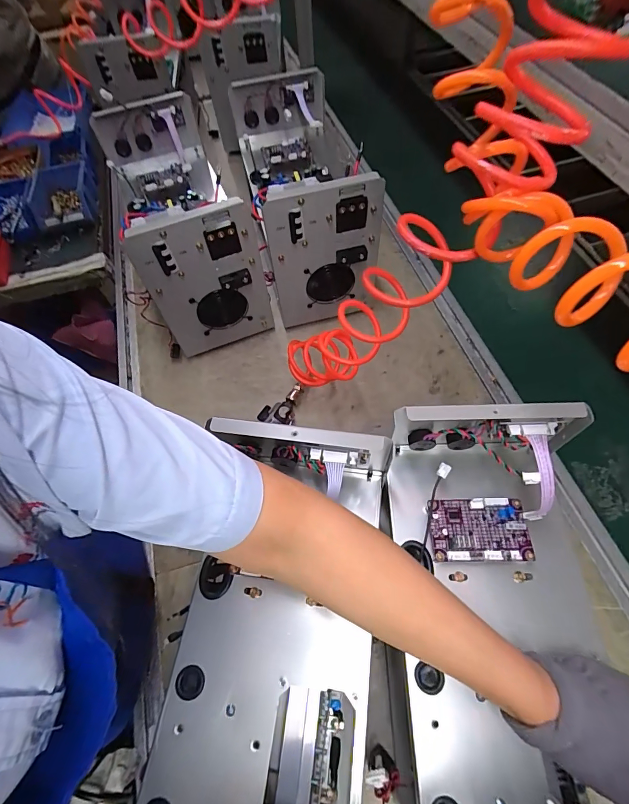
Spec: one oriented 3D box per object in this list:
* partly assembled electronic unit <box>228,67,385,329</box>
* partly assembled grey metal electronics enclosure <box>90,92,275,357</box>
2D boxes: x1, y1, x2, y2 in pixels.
[{"bbox_3d":[-0.024,-0.385,0.719,0.171,0.245,0.386,-13,60,-3],"label":"partly assembled electronic unit"},{"bbox_3d":[-0.238,-0.321,0.720,0.181,0.275,0.392,-21,61,-8],"label":"partly assembled grey metal electronics enclosure"}]

